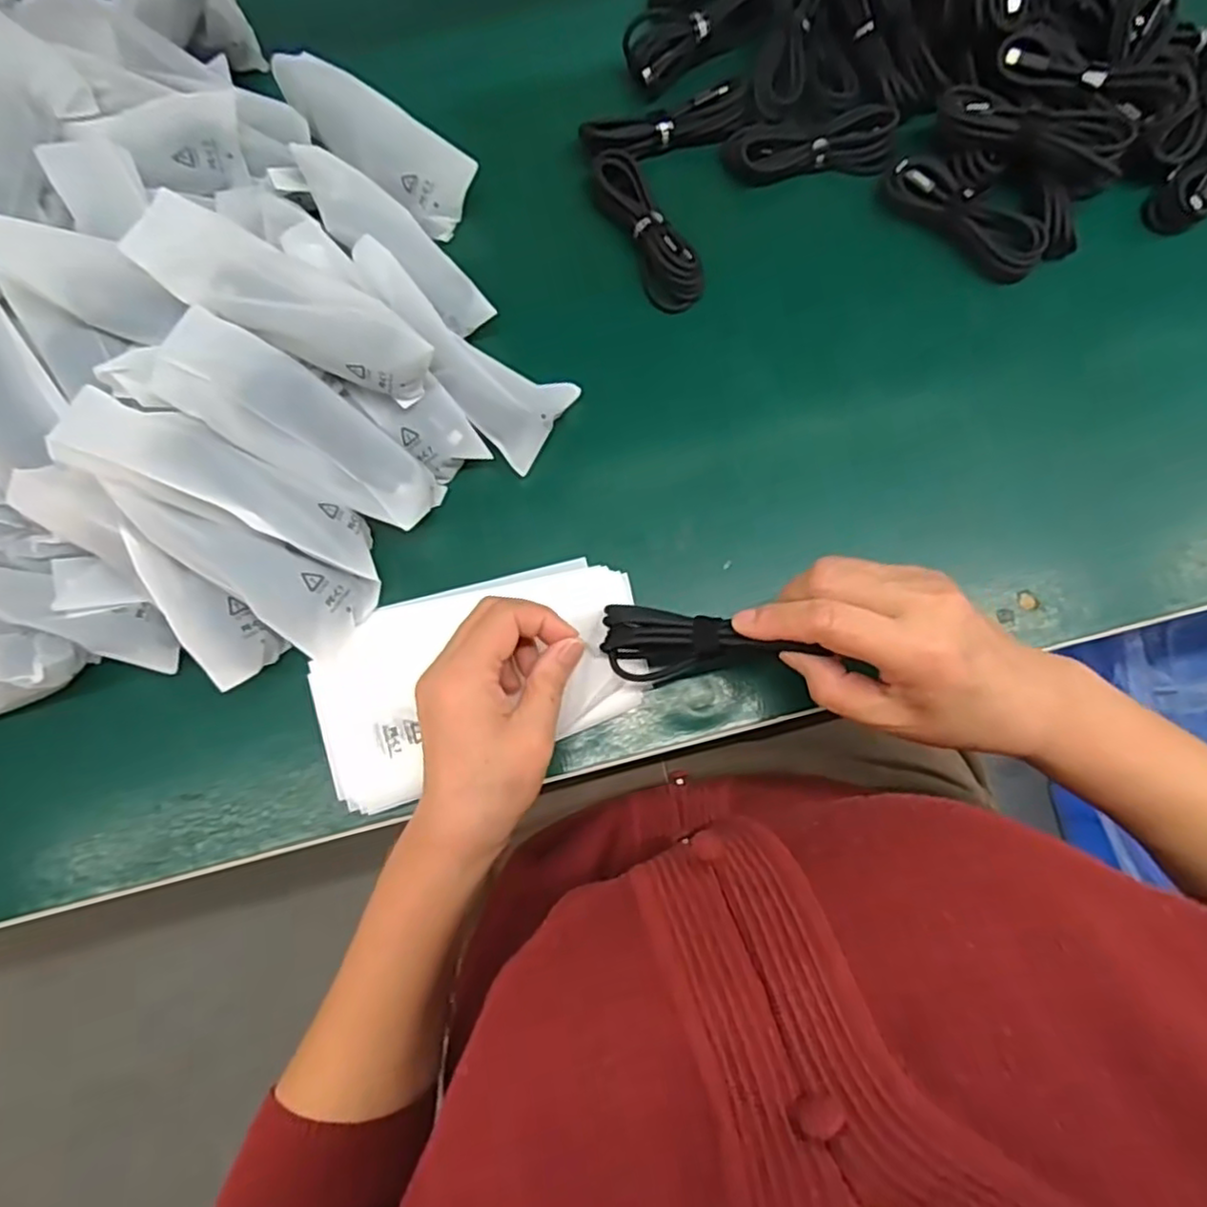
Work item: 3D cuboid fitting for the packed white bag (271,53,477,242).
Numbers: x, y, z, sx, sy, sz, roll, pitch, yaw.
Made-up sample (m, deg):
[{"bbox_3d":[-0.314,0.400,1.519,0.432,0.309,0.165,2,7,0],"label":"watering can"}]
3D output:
[{"bbox_3d":[-0.150,-0.300,0.436,0.150,0.016,0.047,39,111,7],"label":"packed white bag"}]

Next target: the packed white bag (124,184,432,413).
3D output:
[{"bbox_3d":[-0.159,-0.156,0.353,0.153,0.042,0.053,27,80,-13],"label":"packed white bag"}]

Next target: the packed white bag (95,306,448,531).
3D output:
[{"bbox_3d":[-0.167,-0.099,0.366,0.165,0.029,0.053,29,80,-19],"label":"packed white bag"}]

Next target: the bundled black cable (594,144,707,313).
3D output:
[{"bbox_3d":[0.027,-0.238,0.433,0.032,0.021,0.110,-28,79,-5],"label":"bundled black cable"}]

